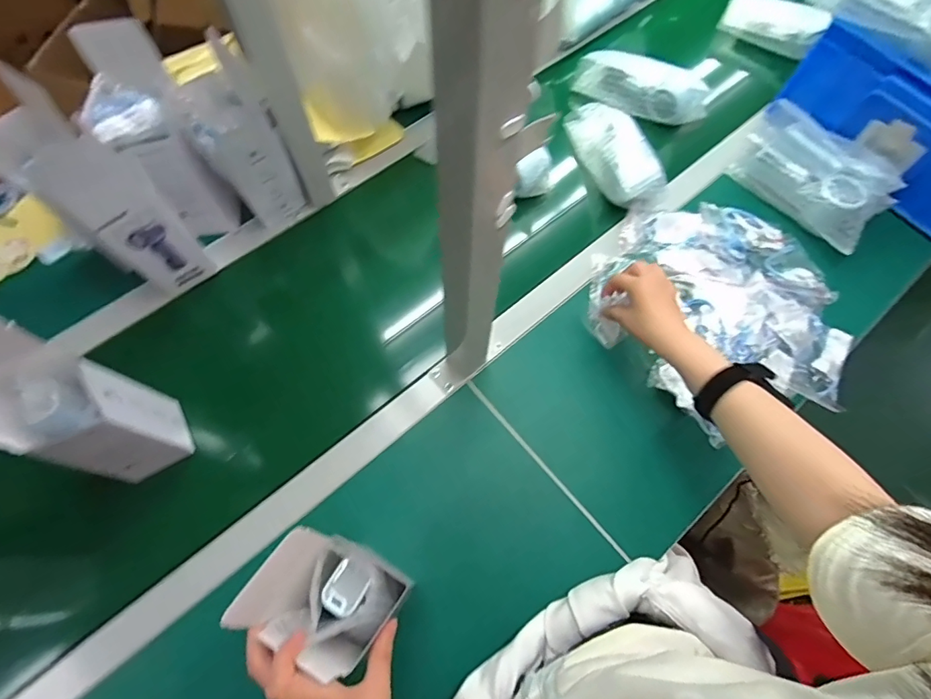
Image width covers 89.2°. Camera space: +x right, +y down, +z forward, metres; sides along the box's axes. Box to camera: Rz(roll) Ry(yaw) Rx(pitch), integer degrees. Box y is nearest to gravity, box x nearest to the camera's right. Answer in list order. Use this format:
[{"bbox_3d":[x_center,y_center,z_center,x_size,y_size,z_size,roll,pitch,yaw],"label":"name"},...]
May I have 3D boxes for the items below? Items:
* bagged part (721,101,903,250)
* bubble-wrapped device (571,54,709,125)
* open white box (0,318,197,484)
[{"bbox_3d":[0.515,-0.266,0.695,0.131,0.059,0.230,-36,74,-15],"label":"bagged part"},{"bbox_3d":[0.278,-0.423,0.763,0.214,0.072,0.051,30,70,9],"label":"bubble-wrapped device"},{"bbox_3d":[-0.375,0.058,0.464,0.079,0.229,0.095,-28,72,-13],"label":"open white box"}]

